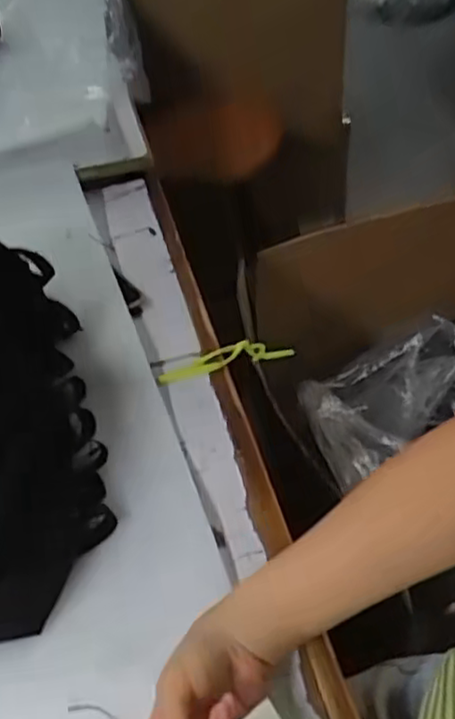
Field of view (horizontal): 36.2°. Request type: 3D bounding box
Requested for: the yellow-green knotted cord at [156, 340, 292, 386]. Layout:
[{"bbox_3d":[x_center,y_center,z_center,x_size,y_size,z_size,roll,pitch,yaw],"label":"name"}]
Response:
[{"bbox_3d":[0.005,-0.003,0.674,0.161,0.029,0.017,-13,40,-40],"label":"yellow-green knotted cord"}]

